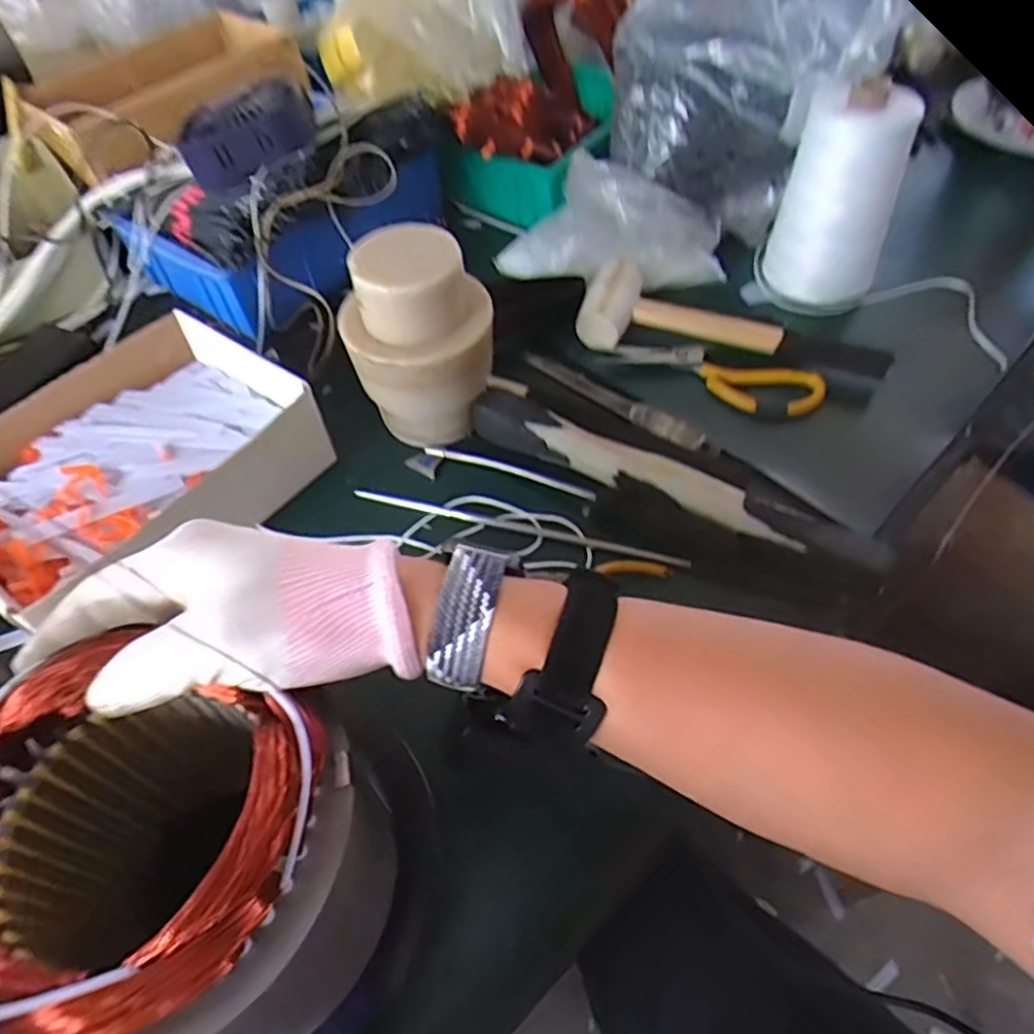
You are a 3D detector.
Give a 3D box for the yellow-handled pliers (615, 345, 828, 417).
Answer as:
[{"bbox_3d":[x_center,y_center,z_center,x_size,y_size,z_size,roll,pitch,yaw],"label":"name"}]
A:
[{"bbox_3d":[0.170,-0.124,0.588,0.173,0.015,0.056,14,56,13],"label":"yellow-handled pliers"}]

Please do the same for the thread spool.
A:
[{"bbox_3d":[0.276,-0.267,0.616,0.098,0.186,0.107,13,56,12],"label":"thread spool"}]

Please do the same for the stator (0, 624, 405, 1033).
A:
[{"bbox_3d":[-0.142,0.138,0.285,0.136,0.128,0.130,22,58,18],"label":"stator"}]

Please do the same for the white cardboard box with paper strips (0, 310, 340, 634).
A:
[{"bbox_3d":[-0.288,-0.041,0.525,0.198,0.060,0.265,37,63,25],"label":"white cardboard box with paper strips"}]

